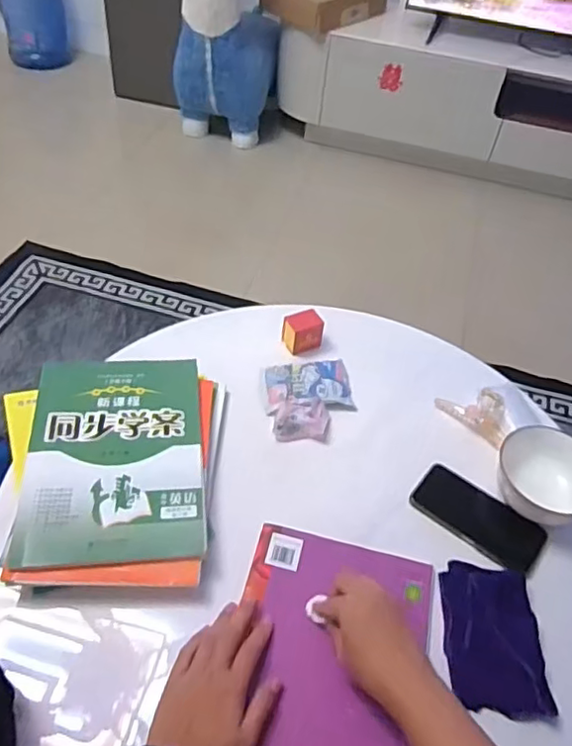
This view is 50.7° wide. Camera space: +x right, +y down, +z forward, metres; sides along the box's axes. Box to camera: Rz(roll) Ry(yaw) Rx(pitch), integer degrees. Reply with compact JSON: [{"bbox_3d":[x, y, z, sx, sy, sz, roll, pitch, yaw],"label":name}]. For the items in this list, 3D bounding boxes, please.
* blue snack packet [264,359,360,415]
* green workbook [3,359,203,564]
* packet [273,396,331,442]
[{"bbox_3d":[0.033,0.016,0.889,0.129,0.022,0.089,-4,49,-10],"label":"blue snack packet"},{"bbox_3d":[-0.210,0.096,0.748,0.208,0.017,0.287,-2,49,-8],"label":"green workbook"},{"bbox_3d":[0.024,0.064,0.840,0.074,0.040,0.062,10,48,2],"label":"packet"}]

